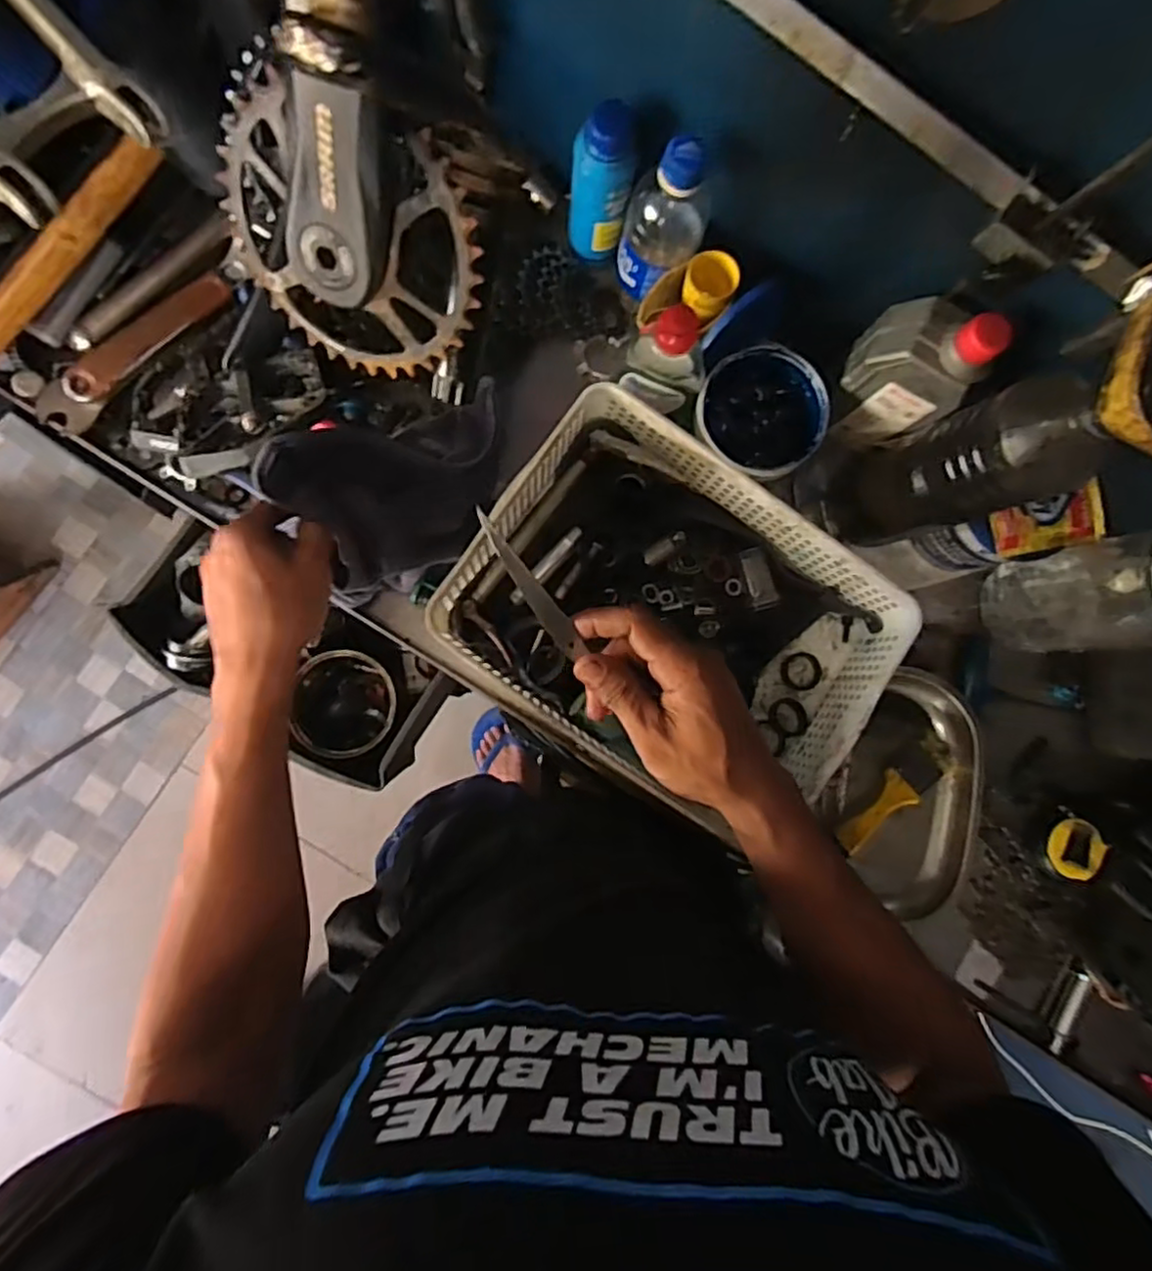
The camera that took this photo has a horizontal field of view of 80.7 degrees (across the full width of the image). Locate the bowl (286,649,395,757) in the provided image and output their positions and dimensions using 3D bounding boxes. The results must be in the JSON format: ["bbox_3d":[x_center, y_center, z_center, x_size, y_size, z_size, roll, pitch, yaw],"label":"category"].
[{"bbox_3d":[-0.223,0.065,0.665,0.092,0.054,0.096,0,86,-5],"label":"bowl"}]

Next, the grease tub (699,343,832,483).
[{"bbox_3d":[0.149,-0.181,0.565,0.105,0.068,0.097,0,86,-5],"label":"grease tub"}]

